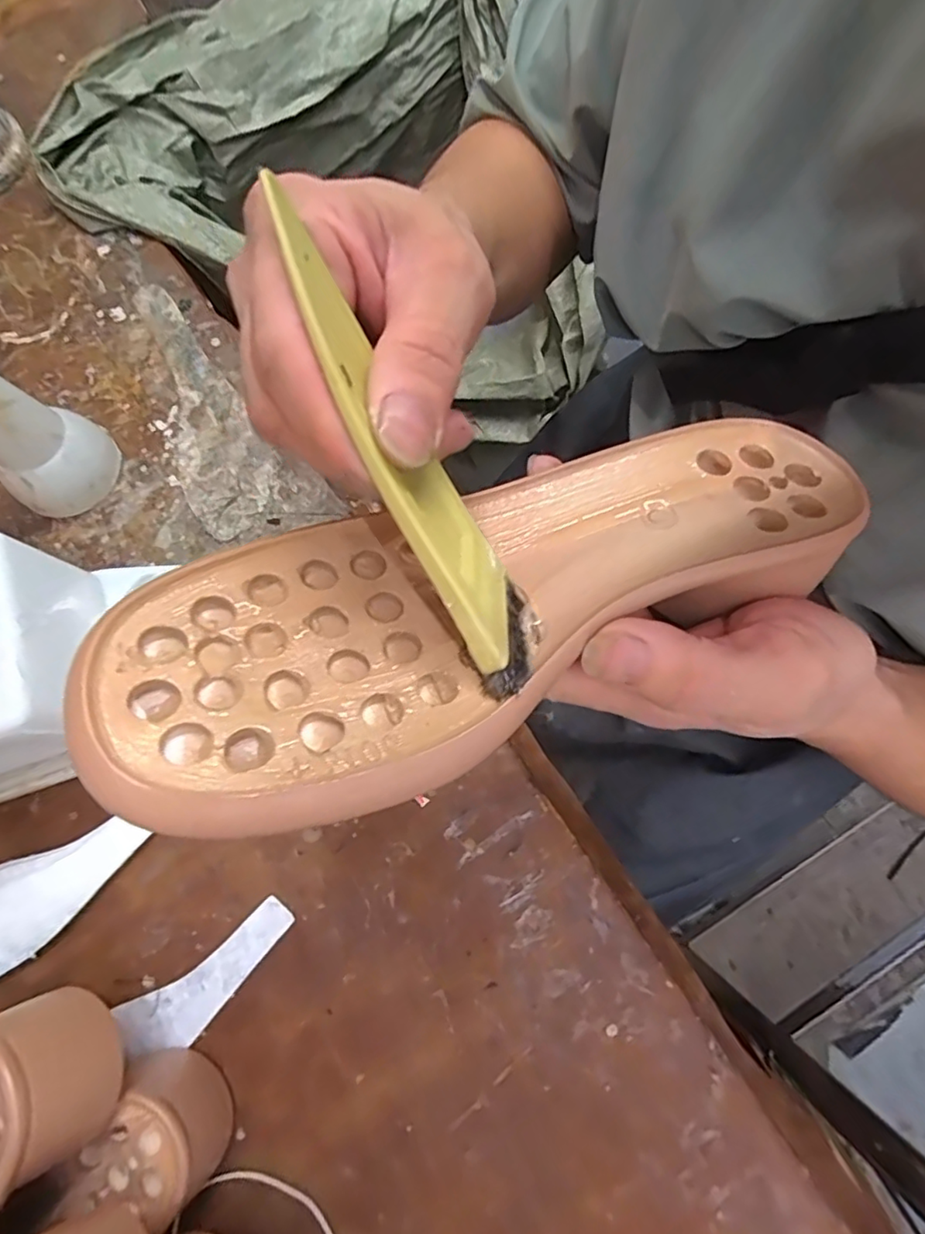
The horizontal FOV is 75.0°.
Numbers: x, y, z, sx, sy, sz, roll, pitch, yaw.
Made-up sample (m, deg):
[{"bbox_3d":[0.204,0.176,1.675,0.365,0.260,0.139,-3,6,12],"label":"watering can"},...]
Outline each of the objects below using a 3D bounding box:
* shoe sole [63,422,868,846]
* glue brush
[{"bbox_3d":[0.015,-0.012,0.181,0.231,0.037,0.084,-23,76,-14],"label":"shoe sole"},{"bbox_3d":[-0.014,-0.041,0.160,0.009,0.031,0.130,-20,107,34],"label":"glue brush"}]

